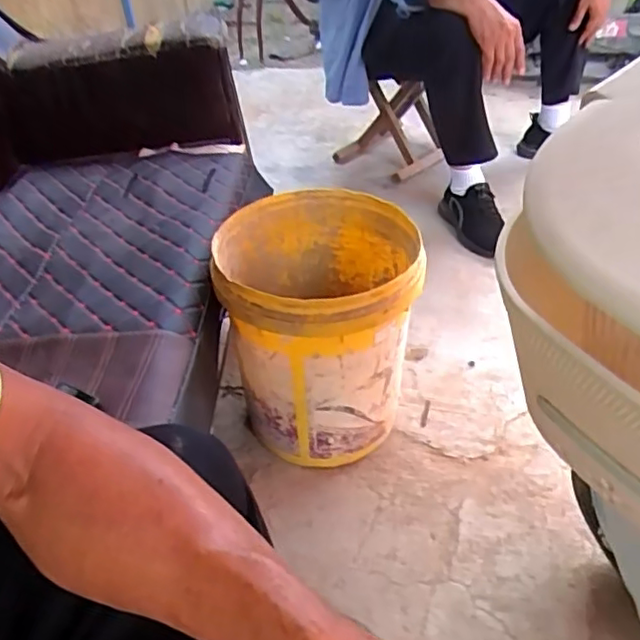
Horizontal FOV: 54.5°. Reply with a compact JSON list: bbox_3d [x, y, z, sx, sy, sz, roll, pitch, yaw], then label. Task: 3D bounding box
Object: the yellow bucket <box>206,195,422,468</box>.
[{"bbox_3d":[0.009,0.026,1.047,0.307,0.366,0.312,-3,39,3],"label":"yellow bucket"}]

